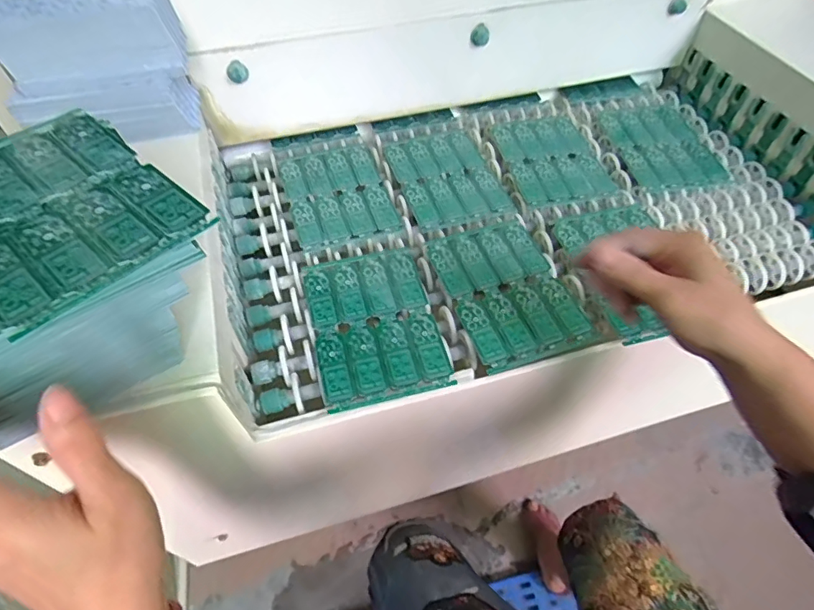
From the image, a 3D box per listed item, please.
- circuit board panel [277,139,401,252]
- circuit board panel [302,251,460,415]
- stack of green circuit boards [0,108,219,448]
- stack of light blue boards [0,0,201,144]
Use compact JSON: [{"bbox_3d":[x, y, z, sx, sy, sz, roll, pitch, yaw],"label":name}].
[{"bbox_3d":[-0.090,-0.149,0.628,0.123,0.010,0.194,-16,54,-10],"label":"circuit board panel"},{"bbox_3d":[-0.032,0.016,0.497,0.121,0.008,0.174,-11,53,-7],"label":"circuit board panel"},{"bbox_3d":[-0.223,-0.024,0.331,0.151,0.101,0.175,-38,61,-24],"label":"stack of green circuit boards"},{"bbox_3d":[-0.301,-0.236,0.493,0.163,0.118,0.088,-15,54,-9],"label":"stack of light blue boards"}]

